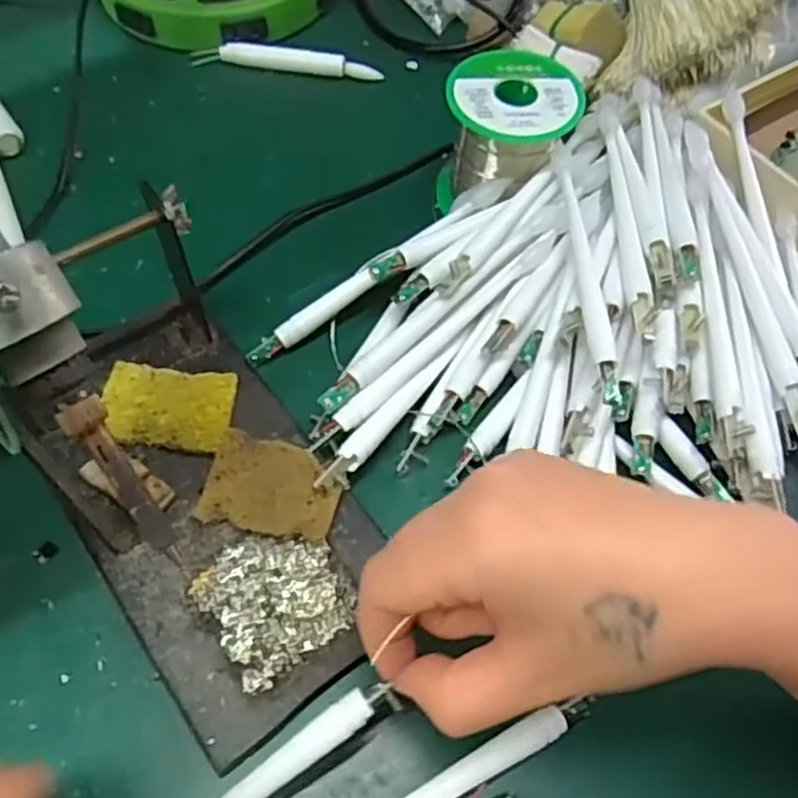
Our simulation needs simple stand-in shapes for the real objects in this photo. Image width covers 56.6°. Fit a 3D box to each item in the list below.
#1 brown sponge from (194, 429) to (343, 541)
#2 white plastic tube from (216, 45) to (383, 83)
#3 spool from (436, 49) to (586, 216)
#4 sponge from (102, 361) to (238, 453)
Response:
[{"bbox_3d":[-0.052,0.037,0.309,0.054,0.007,0.038,13,59,4],"label":"brown sponge"},{"bbox_3d":[-0.062,-0.214,0.471,0.101,0.010,0.011,6,59,0],"label":"white plastic tube"},{"bbox_3d":[0.055,-0.138,0.402,0.067,0.070,0.067,-13,61,-12],"label":"spool"},{"bbox_3d":[-0.103,0.003,0.329,0.056,0.004,0.038,6,59,0],"label":"sponge"}]

